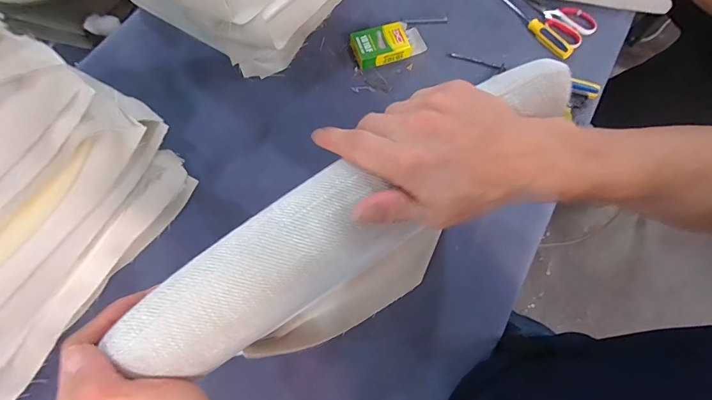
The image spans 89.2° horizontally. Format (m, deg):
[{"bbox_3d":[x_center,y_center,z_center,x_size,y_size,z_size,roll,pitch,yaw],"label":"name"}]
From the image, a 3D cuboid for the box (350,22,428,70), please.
[{"bbox_3d":[0.073,-0.342,0.786,0.163,0.031,0.084,-19,69,-6],"label":"box"}]

